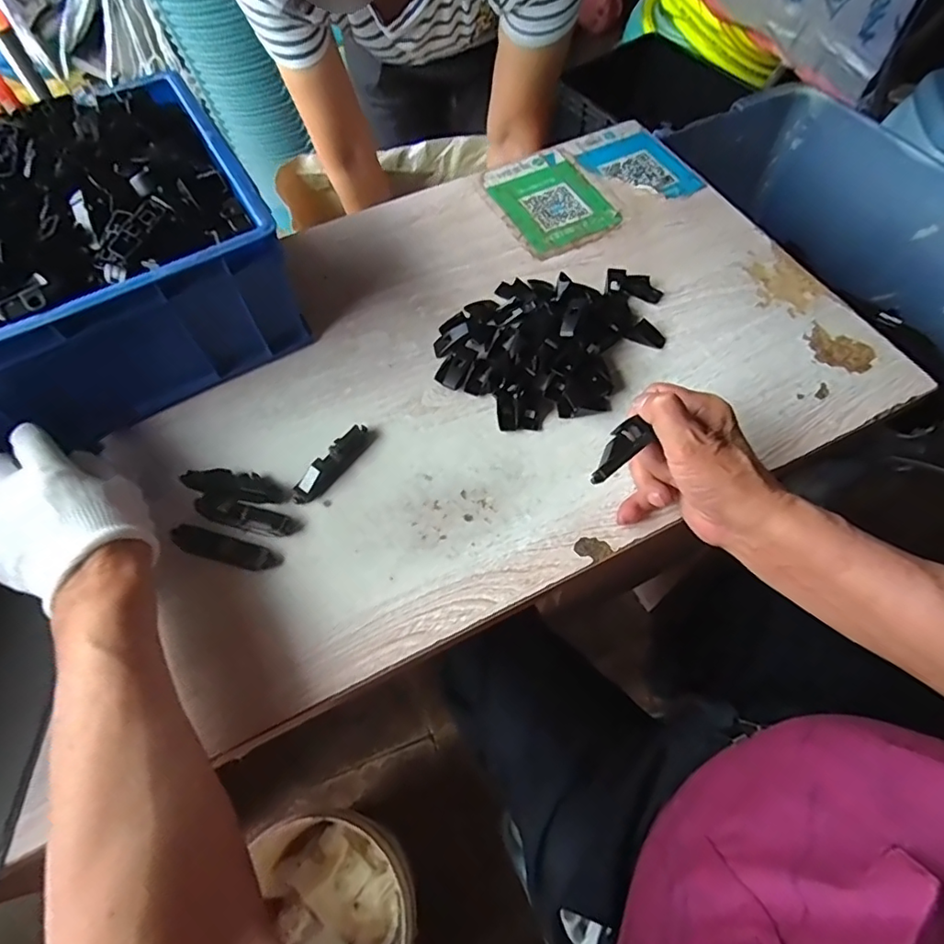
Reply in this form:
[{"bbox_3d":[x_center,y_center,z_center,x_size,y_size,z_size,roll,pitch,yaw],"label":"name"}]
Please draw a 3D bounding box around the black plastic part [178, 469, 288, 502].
[{"bbox_3d":[-0.190,0.011,0.445,0.086,0.008,0.024,6,62,5],"label":"black plastic part"}]

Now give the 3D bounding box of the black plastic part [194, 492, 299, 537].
[{"bbox_3d":[-0.176,0.035,0.433,0.082,0.009,0.019,16,63,10],"label":"black plastic part"}]

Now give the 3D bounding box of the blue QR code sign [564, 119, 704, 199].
[{"bbox_3d":[0.183,-0.351,0.633,0.095,0.007,0.142,-26,66,-7],"label":"blue QR code sign"}]

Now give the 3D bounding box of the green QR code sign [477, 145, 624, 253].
[{"bbox_3d":[0.085,-0.300,0.611,0.107,0.005,0.141,-25,65,-9],"label":"green QR code sign"}]

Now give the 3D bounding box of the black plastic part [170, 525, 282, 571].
[{"bbox_3d":[-0.188,0.059,0.420,0.084,0.007,0.018,14,63,8],"label":"black plastic part"}]

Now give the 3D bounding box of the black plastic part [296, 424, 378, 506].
[{"bbox_3d":[-0.112,-0.009,0.451,0.016,0.018,0.082,34,68,18],"label":"black plastic part"}]

